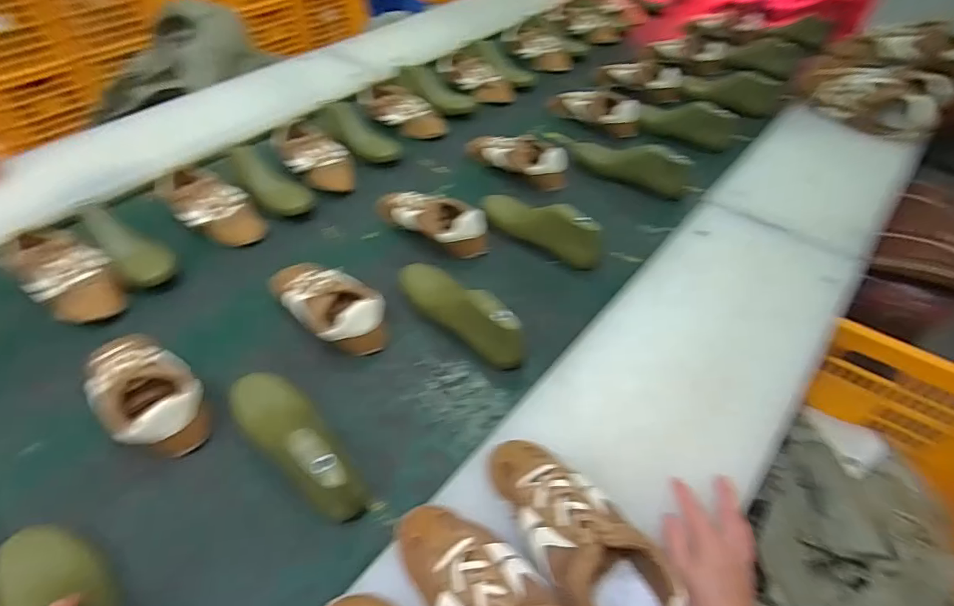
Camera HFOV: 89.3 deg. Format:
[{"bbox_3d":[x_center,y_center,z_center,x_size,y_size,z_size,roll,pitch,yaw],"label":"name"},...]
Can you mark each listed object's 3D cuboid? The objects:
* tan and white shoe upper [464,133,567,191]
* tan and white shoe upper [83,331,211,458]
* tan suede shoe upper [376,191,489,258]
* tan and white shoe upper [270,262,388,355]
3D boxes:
[{"bbox_3d":[0.074,-0.288,0.962,0.220,0.069,0.087,23,53,20],"label":"tan and white shoe upper"},{"bbox_3d":[-0.413,0.107,0.600,0.198,0.062,0.097,33,56,26],"label":"tan and white shoe upper"},{"bbox_3d":[-0.083,-0.145,0.825,0.216,0.068,0.079,28,54,23],"label":"tan suede shoe upper"},{"bbox_3d":[-0.220,-0.004,0.699,0.214,0.063,0.091,35,57,27],"label":"tan and white shoe upper"}]

